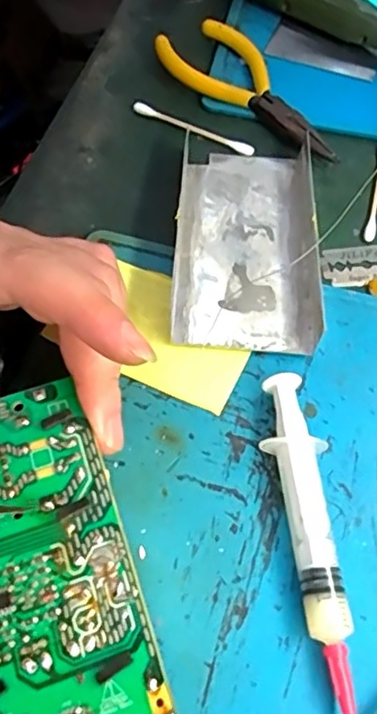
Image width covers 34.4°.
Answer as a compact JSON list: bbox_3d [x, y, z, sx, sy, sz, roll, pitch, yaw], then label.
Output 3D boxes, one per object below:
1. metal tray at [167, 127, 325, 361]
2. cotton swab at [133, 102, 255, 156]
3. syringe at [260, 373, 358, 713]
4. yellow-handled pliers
[{"bbox_3d":[0.027,-0.055,0.279,0.065,0.013,0.119,4,57,1],"label":"metal tray"},{"bbox_3d":[0.002,-0.122,0.324,0.071,0.005,0.005,26,60,15],"label":"cotton swab"},{"bbox_3d":[0.042,0.059,0.205,0.020,0.015,0.113,-9,58,-7],"label":"syringe"},{"bbox_3d":[0.032,-0.145,0.334,0.048,0.013,0.125,-28,62,-18],"label":"yellow-handled pliers"}]

